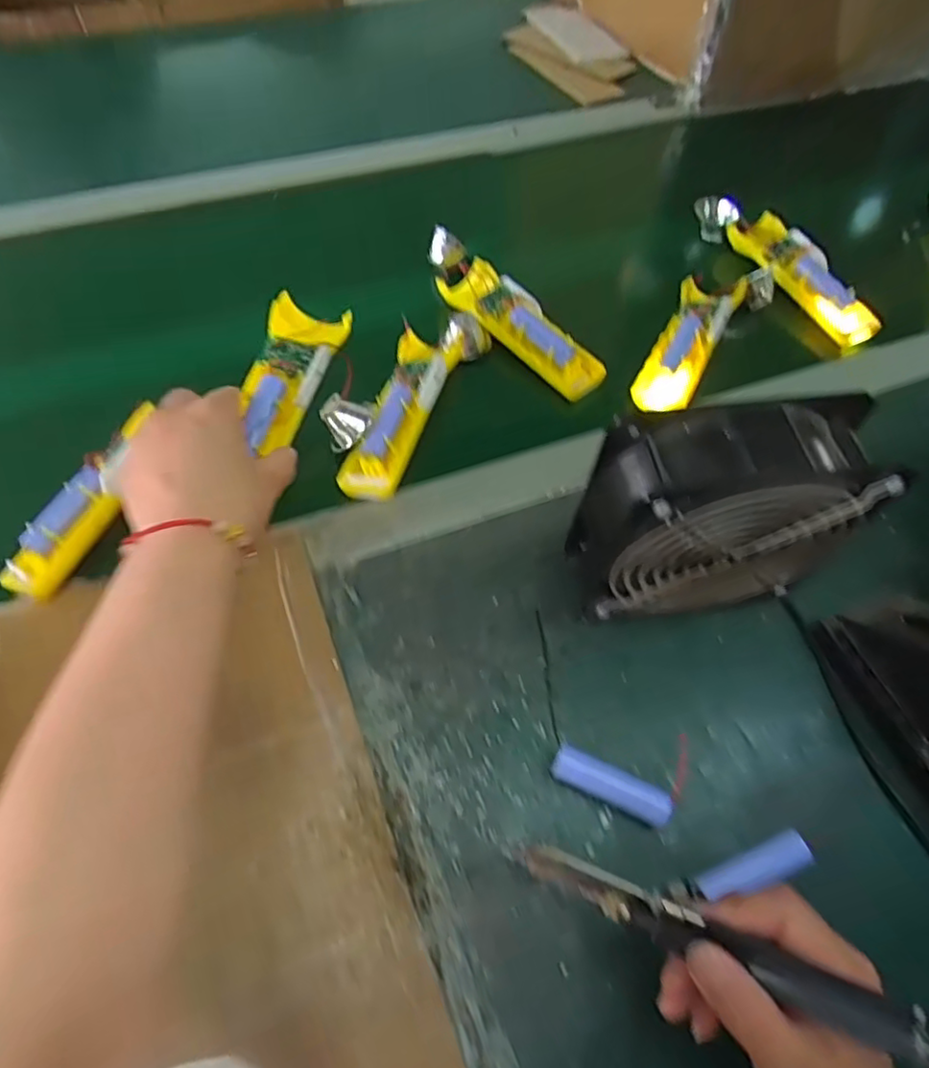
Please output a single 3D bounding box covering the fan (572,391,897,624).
[{"bbox_3d":[0.148,-0.006,0.399,0.147,0.159,0.061,-4,60,-5],"label":"fan"}]

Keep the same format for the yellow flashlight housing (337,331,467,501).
[{"bbox_3d":[-0.049,-0.102,0.508,0.047,0.034,0.164,19,60,8],"label":"yellow flashlight housing"}]

